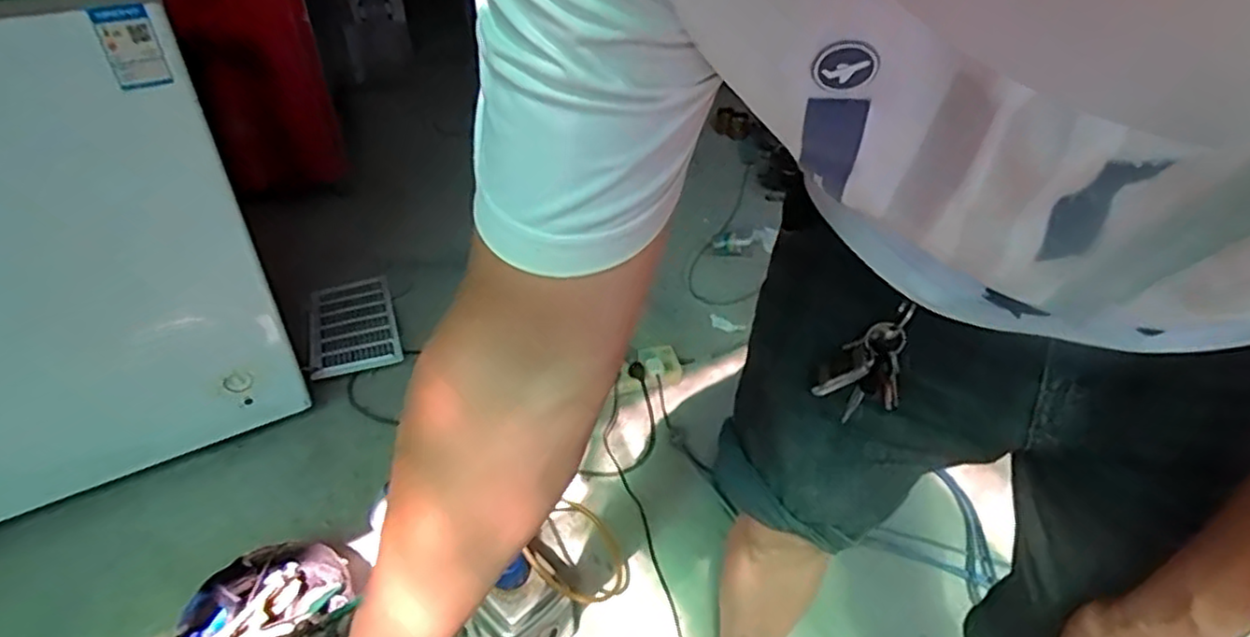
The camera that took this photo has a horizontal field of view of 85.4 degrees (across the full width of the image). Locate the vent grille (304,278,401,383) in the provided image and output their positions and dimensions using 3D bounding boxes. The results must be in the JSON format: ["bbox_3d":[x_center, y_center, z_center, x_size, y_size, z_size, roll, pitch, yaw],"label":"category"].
[{"bbox_3d":[-0.670,0.011,1.655,0.200,0.033,0.385,-14,40,-17],"label":"vent grille"}]

